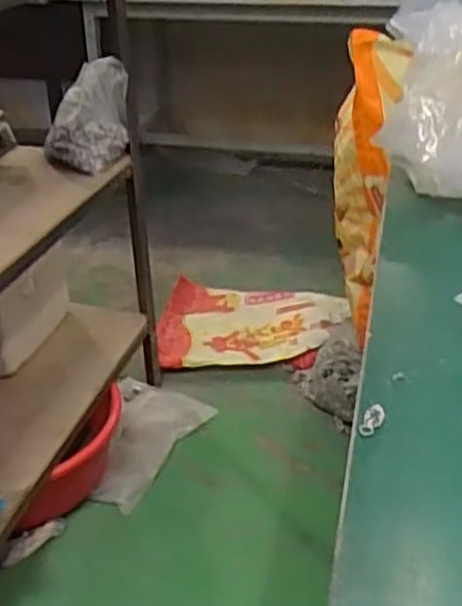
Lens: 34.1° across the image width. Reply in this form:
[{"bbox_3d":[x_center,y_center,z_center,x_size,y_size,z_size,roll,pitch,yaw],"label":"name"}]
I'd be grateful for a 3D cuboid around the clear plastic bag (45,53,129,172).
[{"bbox_3d":[-0.276,-0.362,1.434,0.158,0.166,0.206,-7,30,-9],"label":"clear plastic bag"}]

